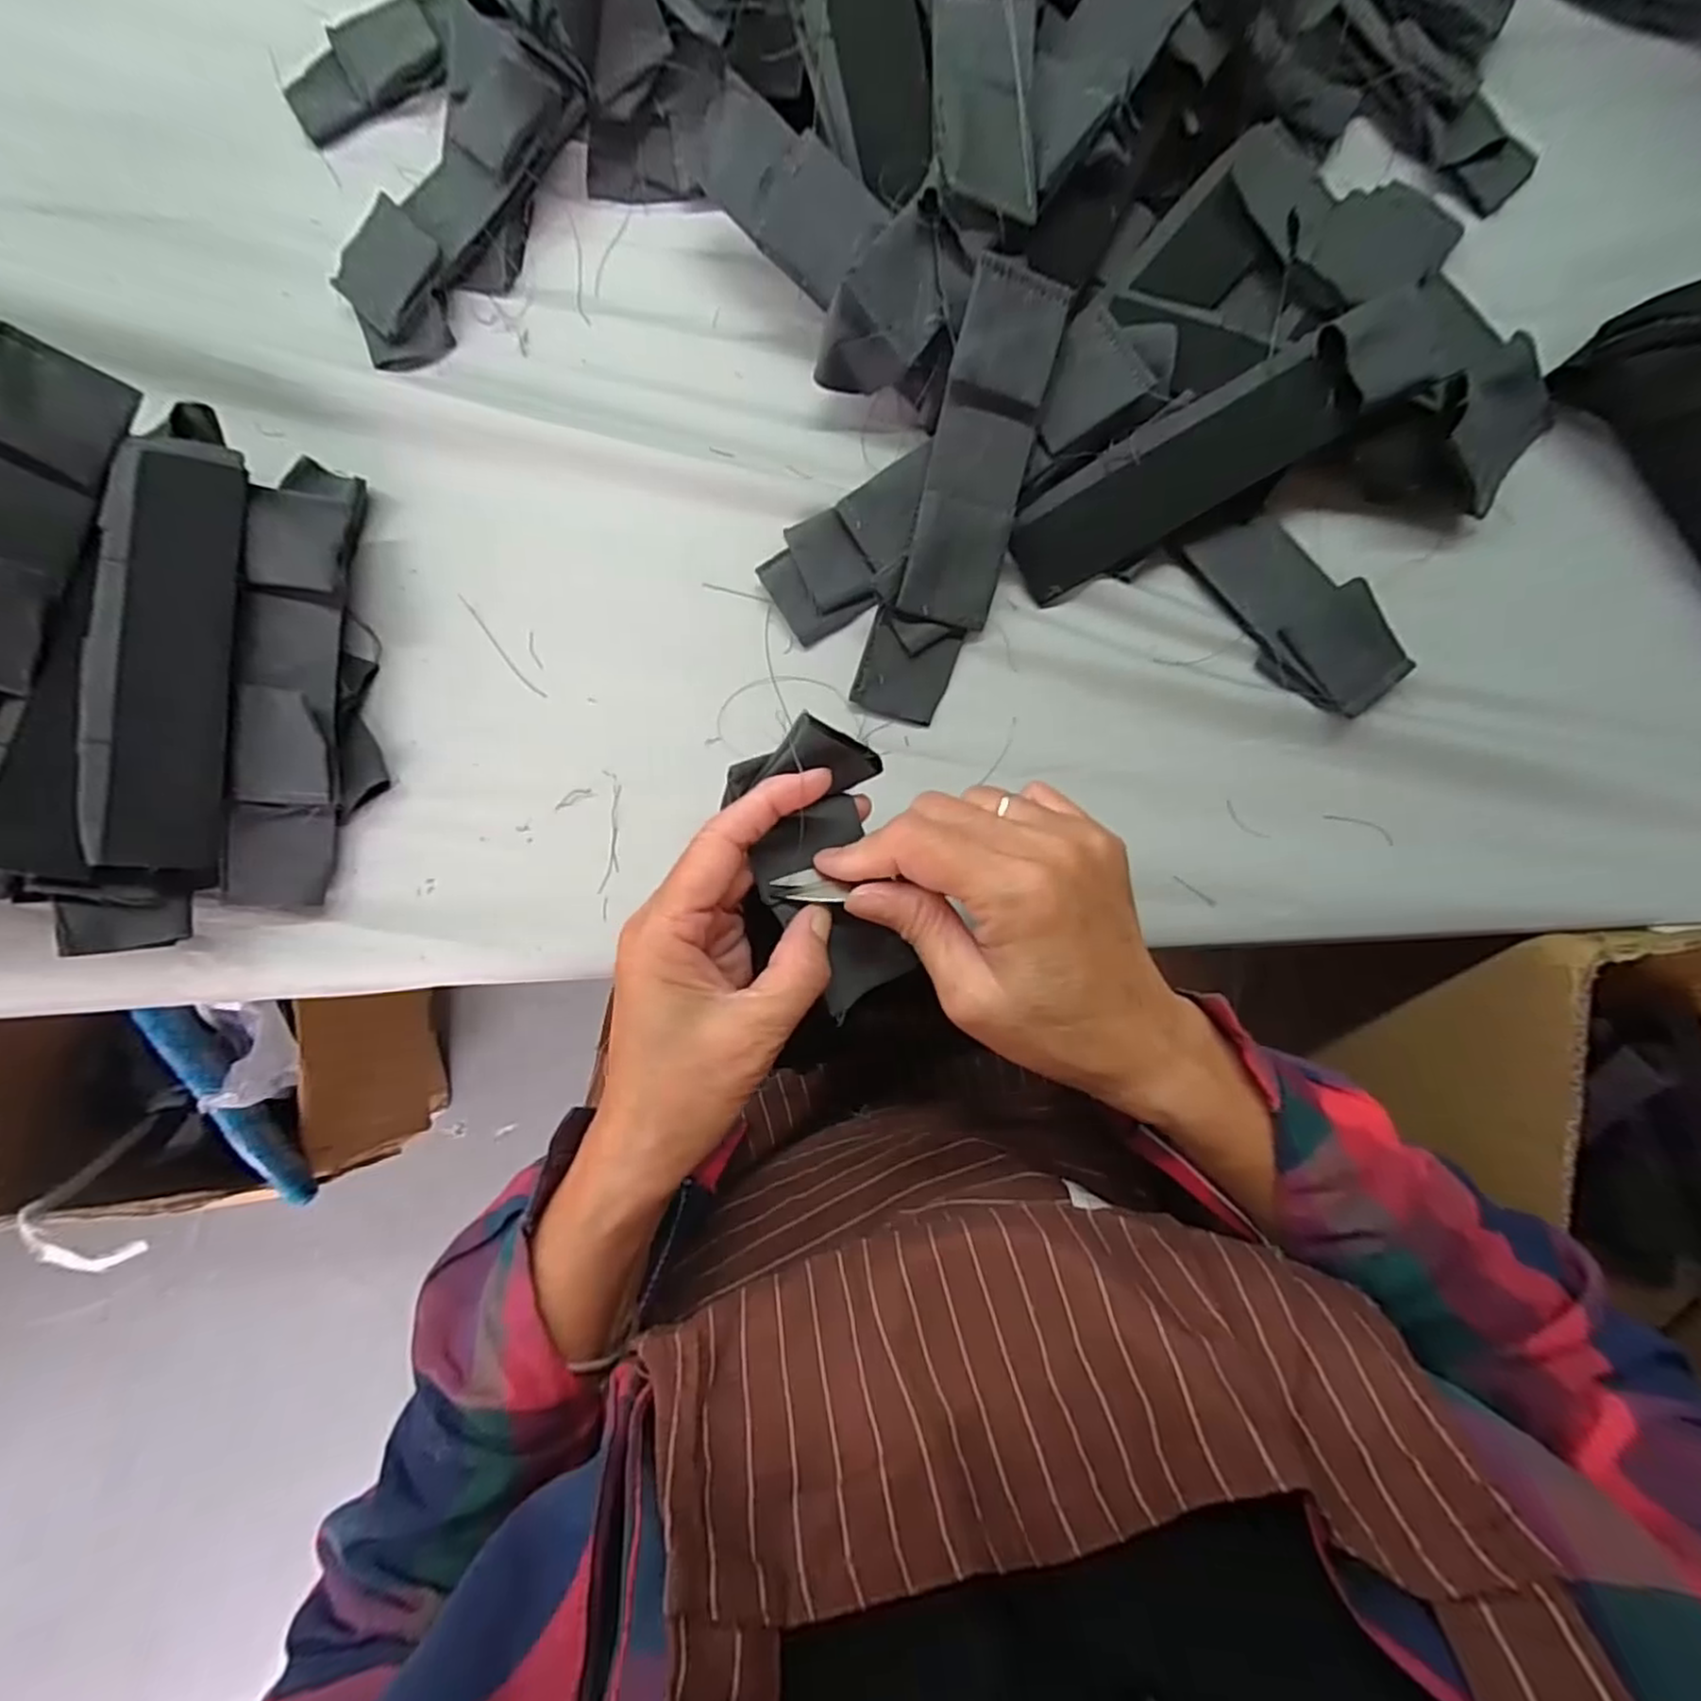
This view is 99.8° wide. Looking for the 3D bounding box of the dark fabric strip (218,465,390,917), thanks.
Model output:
[{"bbox_3d":[-0.262,-0.083,0.348,0.052,0.040,0.216,2,86,3],"label":"dark fabric strip"}]

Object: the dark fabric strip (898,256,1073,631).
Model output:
[{"bbox_3d":[0.060,-0.181,0.330,0.046,0.009,0.148,11,102,-12],"label":"dark fabric strip"}]

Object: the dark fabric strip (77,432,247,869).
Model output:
[{"bbox_3d":[-0.305,-0.089,0.318,0.049,0.015,0.191,4,87,-29],"label":"dark fabric strip"}]

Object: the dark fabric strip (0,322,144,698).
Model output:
[{"bbox_3d":[-0.349,-0.143,0.297,0.016,0.046,0.148,-2,75,38],"label":"dark fabric strip"}]

